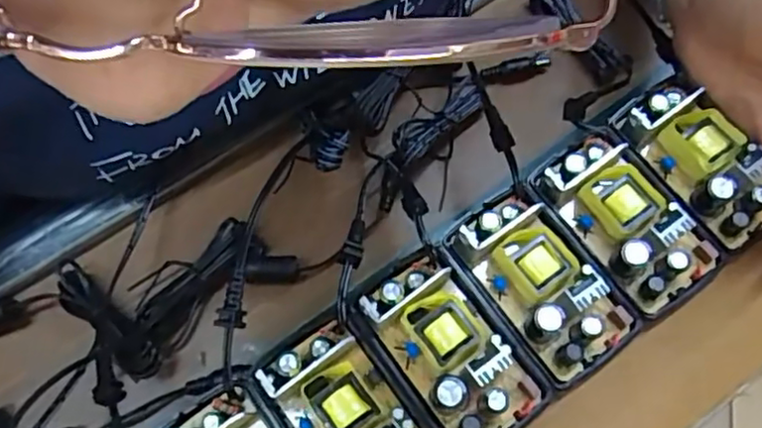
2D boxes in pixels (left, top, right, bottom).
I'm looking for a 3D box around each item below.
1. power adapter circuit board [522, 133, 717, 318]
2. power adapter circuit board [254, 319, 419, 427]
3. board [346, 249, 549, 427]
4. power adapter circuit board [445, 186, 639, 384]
[{"bbox_3d":[0.104,0.001,0.283,0.045,0.021,0.081,-33,72,-10],"label":"power adapter circuit board"},{"bbox_3d":[-0.011,0.080,0.255,0.040,0.019,0.075,-35,72,-11],"label":"power adapter circuit board"},{"bbox_3d":[0.026,0.055,0.263,0.048,0.020,0.079,-36,72,-12],"label":"board"},{"bbox_3d":[0.067,0.026,0.274,0.045,0.024,0.078,-34,72,-11],"label":"power adapter circuit board"}]

